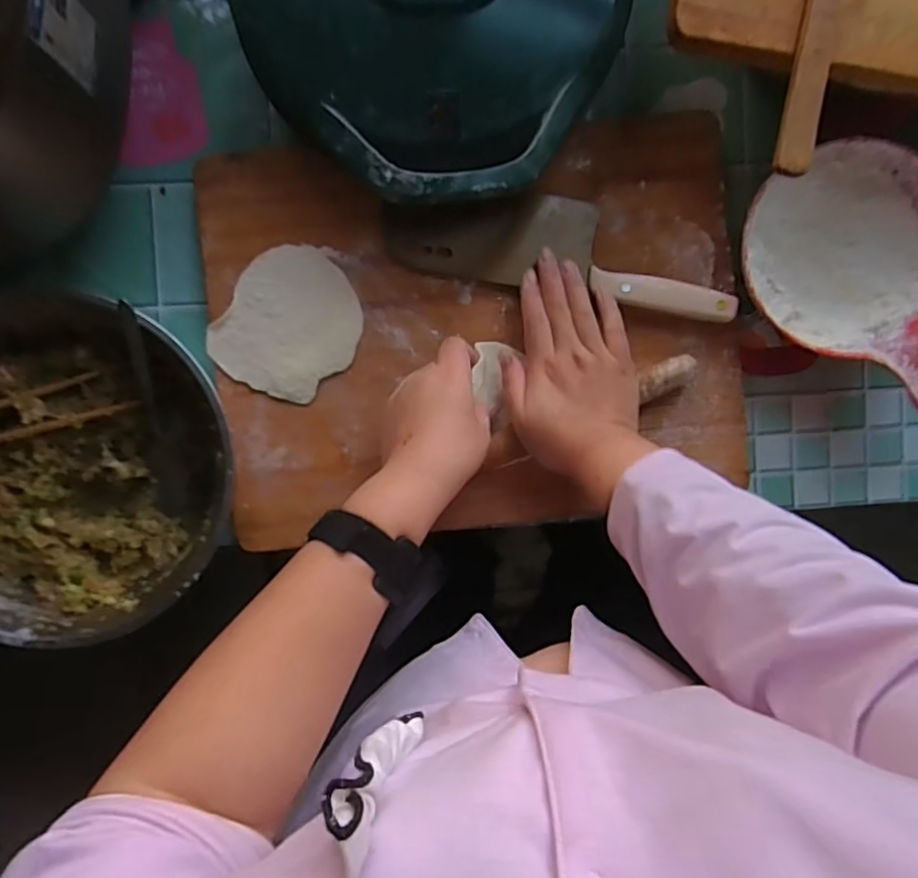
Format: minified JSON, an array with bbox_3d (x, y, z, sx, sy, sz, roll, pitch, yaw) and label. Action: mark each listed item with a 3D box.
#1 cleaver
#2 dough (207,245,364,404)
[{"bbox_3d":[0.081,-0.153,0.501,0.280,0.015,0.080,14,91,2],"label":"cleaver"},{"bbox_3d":[-0.135,-0.093,0.506,0.104,0.009,0.117,31,90,-3],"label":"dough"}]

